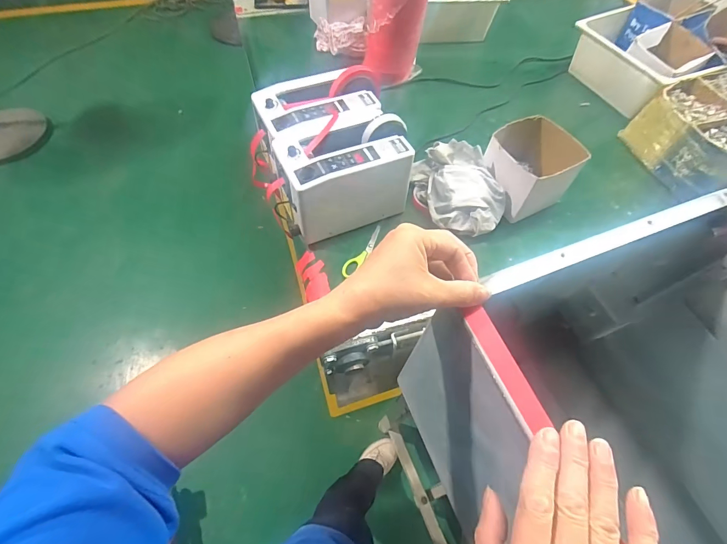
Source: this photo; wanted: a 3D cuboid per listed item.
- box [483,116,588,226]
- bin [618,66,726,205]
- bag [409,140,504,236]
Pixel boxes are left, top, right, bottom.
[{"bbox_3d":[0.305,-0.200,0.688,0.152,0.114,0.151,-27,65,-16],"label":"box"},{"bbox_3d":[0.815,-0.320,0.773,0.436,0.108,0.249,-22,64,-13],"label":"bin"},{"bbox_3d":[0.182,-0.166,0.682,0.135,0.091,0.197,-14,62,-10],"label":"bag"}]

